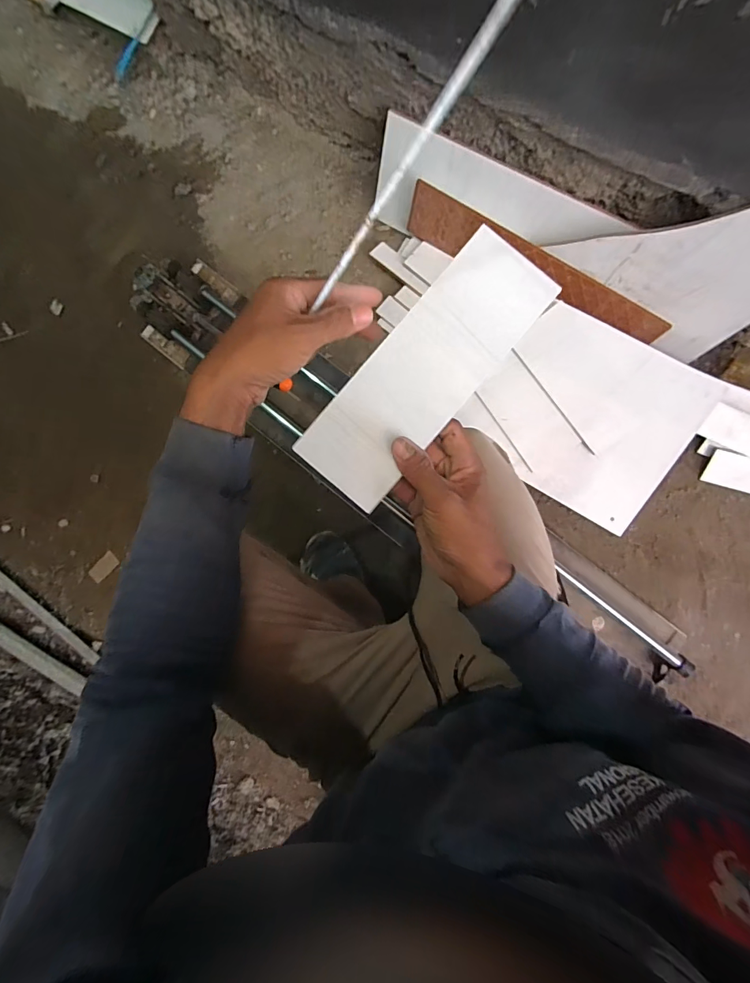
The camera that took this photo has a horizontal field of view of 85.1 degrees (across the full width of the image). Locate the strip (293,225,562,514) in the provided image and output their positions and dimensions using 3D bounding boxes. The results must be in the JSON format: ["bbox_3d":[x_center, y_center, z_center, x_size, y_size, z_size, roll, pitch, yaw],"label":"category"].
[{"bbox_3d":[0.045,-0.106,0.357,0.089,0.012,0.253,42,93,5],"label":"strip"}]

